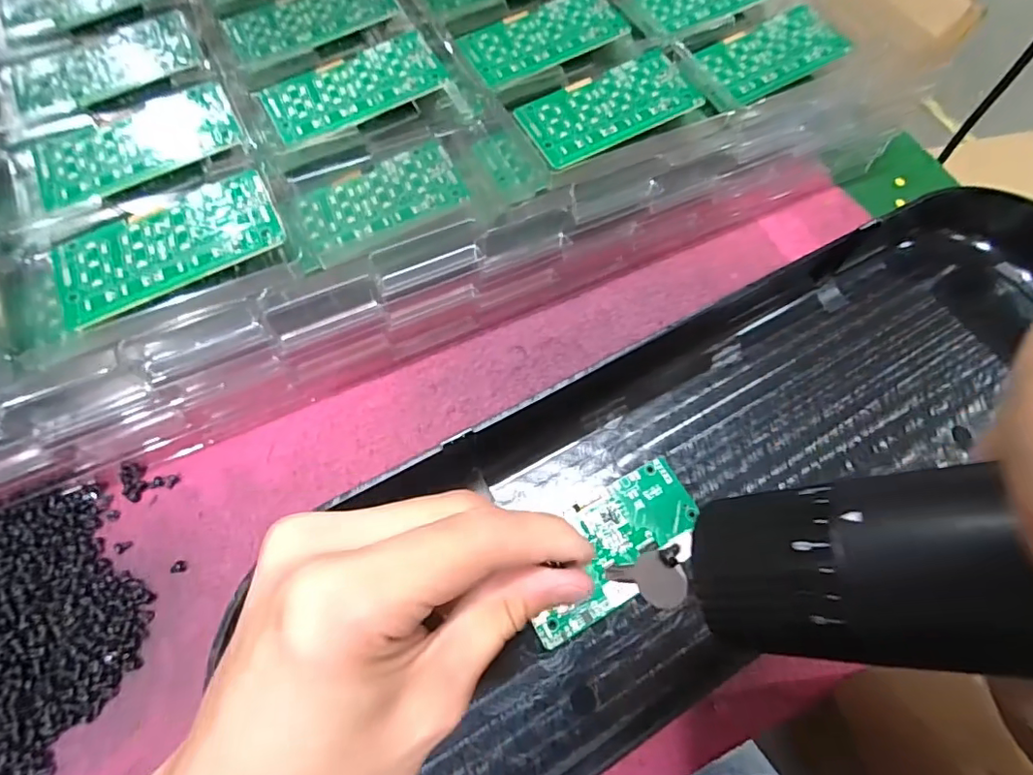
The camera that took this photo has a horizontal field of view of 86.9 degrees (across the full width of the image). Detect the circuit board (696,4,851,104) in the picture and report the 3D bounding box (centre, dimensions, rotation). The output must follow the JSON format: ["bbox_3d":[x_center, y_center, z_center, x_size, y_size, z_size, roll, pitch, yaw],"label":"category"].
[{"bbox_3d":[0.152,-0.197,0.321,0.084,0.009,0.046,-26,69,-14],"label":"circuit board"}]

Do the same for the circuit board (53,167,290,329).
[{"bbox_3d":[-0.154,-0.063,0.242,0.093,0.009,0.048,-26,69,-14],"label":"circuit board"}]

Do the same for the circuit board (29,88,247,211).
[{"bbox_3d":[-0.185,-0.120,0.268,0.091,0.006,0.047,-27,69,-15],"label":"circuit board"}]

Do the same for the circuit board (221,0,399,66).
[{"bbox_3d":[-0.119,-0.216,0.318,0.094,0.006,0.047,-28,69,-15],"label":"circuit board"}]

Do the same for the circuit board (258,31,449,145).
[{"bbox_3d":[-0.087,-0.162,0.292,0.095,0.004,0.045,-34,71,-17],"label":"circuit board"}]

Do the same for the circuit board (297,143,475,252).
[{"bbox_3d":[-0.069,-0.098,0.277,0.082,0.006,0.042,-23,68,-13],"label":"circuit board"}]

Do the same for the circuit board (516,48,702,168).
[{"bbox_3d":[0.051,-0.154,0.295,0.096,0.007,0.047,-26,69,-14],"label":"circuit board"}]

